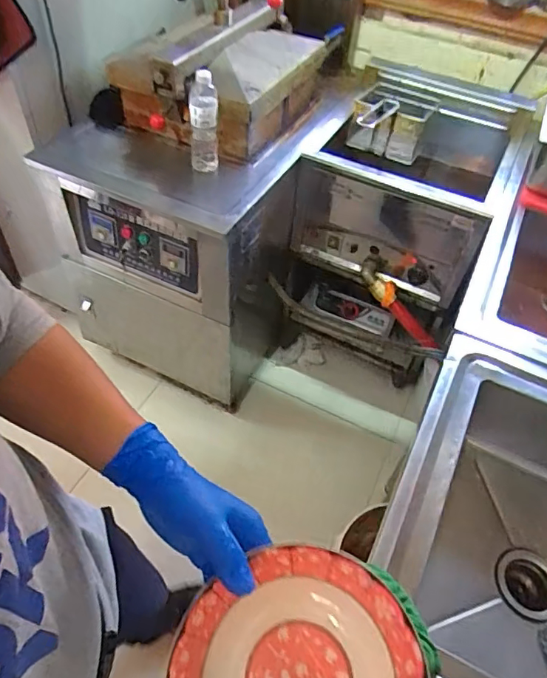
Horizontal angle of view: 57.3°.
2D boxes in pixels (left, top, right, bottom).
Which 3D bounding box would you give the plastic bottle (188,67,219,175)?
[{"bbox_3d":[-0.158,-0.494,1.153,0.065,0.228,0.059,2,50,-3],"label":"plastic bottle"}]

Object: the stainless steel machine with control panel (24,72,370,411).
[{"bbox_3d":[-0.205,-0.351,1.703,0.610,0.835,0.826,22,52,13],"label":"stainless steel machine with control panel"}]

